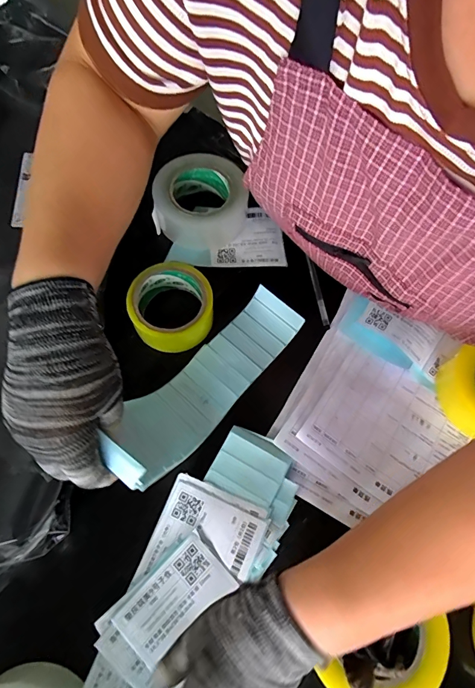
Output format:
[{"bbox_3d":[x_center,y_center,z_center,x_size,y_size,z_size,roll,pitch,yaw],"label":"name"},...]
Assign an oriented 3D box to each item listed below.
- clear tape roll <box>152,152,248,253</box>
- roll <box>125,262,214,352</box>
[{"bbox_3d":[-0.048,-0.191,0.527,0.116,0.058,0.114,0,63,1],"label":"clear tape roll"},{"bbox_3d":[-0.079,-0.045,0.475,0.094,0.051,0.098,0,63,1],"label":"roll"}]

